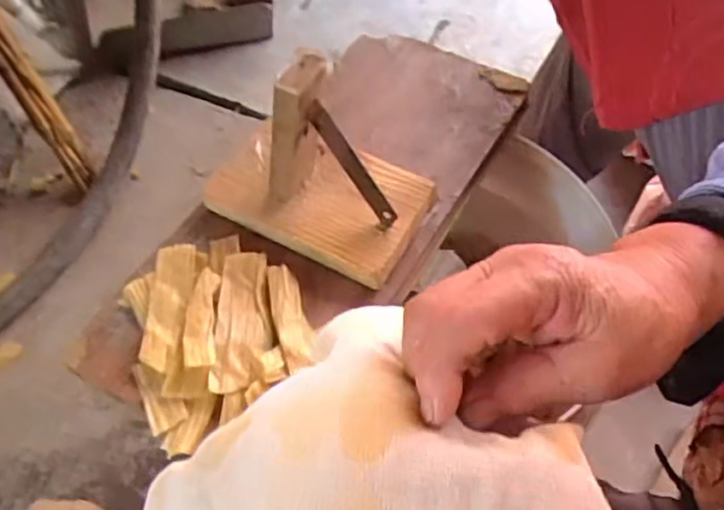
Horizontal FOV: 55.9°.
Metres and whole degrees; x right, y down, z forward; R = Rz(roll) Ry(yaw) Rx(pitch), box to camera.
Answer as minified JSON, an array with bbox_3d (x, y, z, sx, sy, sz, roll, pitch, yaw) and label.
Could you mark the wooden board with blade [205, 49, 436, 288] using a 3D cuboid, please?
[{"bbox_3d":[-0.028,-0.068,0.437,0.144,0.113,0.087,23,57,14],"label":"wooden board with blade"}]

